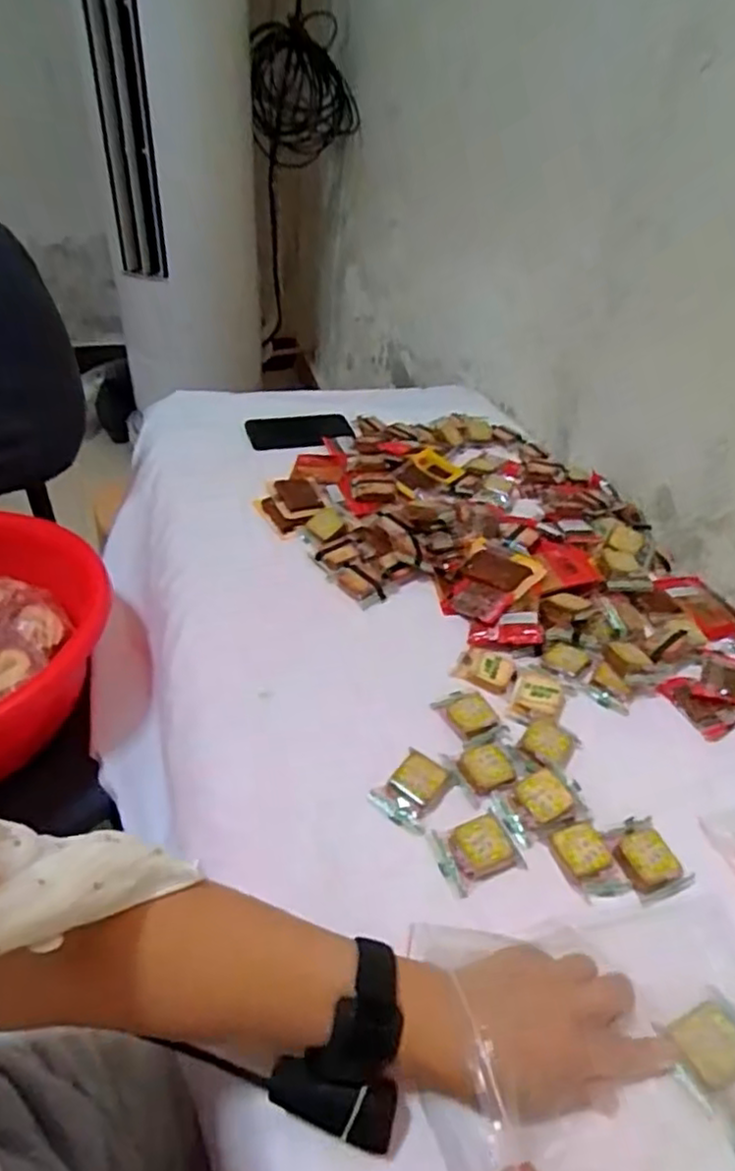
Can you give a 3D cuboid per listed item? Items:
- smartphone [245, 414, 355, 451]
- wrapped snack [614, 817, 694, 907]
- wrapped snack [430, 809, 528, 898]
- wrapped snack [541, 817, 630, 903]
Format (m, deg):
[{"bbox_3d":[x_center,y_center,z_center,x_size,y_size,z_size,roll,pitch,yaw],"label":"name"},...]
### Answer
[{"bbox_3d":[-0.102,-0.235,1.013,0.152,0.014,0.078,-9,42,-11],"label":"smartphone"},{"bbox_3d":[0.211,0.206,0.509,0.047,0.013,0.056,-15,43,-18],"label":"wrapped snack"},{"bbox_3d":[0.083,0.196,0.506,0.060,0.020,0.047,-17,44,-19],"label":"wrapped snack"},{"bbox_3d":[0.164,0.203,0.508,0.040,0.015,0.063,-16,43,-19],"label":"wrapped snack"}]

